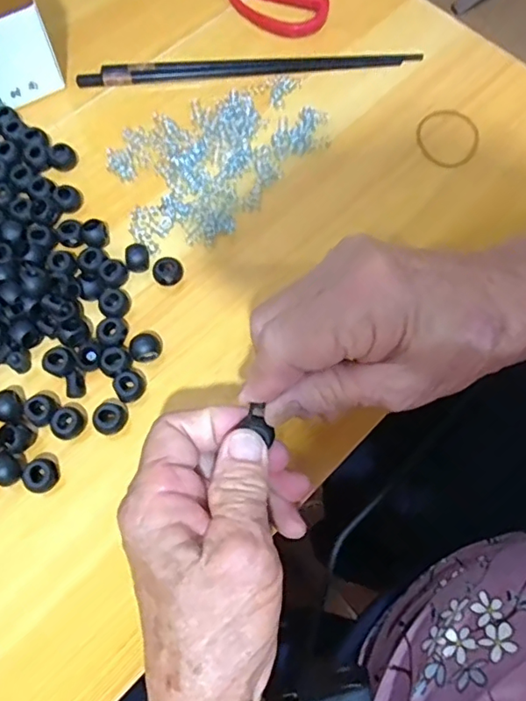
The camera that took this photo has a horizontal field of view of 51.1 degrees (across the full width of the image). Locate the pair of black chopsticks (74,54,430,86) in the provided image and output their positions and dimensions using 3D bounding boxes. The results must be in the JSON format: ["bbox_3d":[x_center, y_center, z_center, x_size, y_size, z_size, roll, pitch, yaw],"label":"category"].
[{"bbox_3d":[-0.009,-0.207,0.404,0.245,0.005,0.017,-4,69,-3],"label":"pair of black chopsticks"}]

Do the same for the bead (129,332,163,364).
[{"bbox_3d":[-0.068,0.000,0.321,0.018,0.016,0.016,-25,72,-11],"label":"bead"}]

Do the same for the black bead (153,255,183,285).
[{"bbox_3d":[-0.058,-0.049,0.340,0.018,0.013,0.014,-15,70,-7],"label":"black bead"}]

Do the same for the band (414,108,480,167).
[{"bbox_3d":[0.131,-0.152,0.390,0.045,0.004,0.051,27,71,8],"label":"band"}]

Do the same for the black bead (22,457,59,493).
[{"bbox_3d":[-0.118,0.067,0.294,0.015,0.015,0.017,-21,71,-9],"label":"black bead"}]

